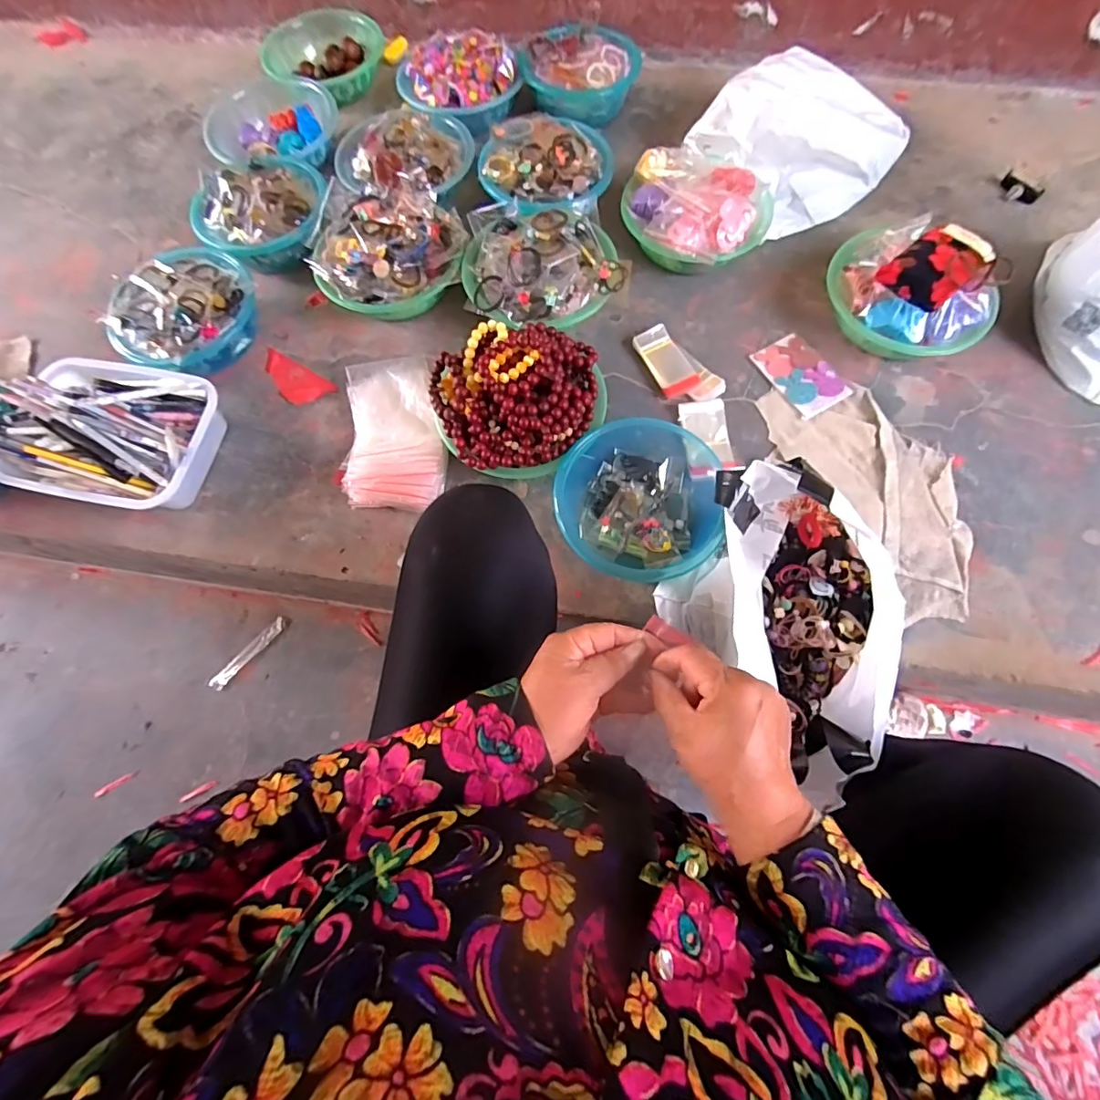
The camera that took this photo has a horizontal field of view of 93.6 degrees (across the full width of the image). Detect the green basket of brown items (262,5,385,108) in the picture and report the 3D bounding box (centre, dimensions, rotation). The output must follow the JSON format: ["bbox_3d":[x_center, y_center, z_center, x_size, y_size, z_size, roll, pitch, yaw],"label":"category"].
[{"bbox_3d":[-0.460,-1.000,1.054,0.216,0.068,0.237,36,76,12],"label":"green basket of brown items"}]

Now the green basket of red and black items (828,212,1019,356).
[{"bbox_3d":[0.546,-0.397,0.775,0.213,0.141,0.238,-41,74,-12],"label":"green basket of red and black items"}]

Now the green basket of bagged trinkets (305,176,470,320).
[{"bbox_3d":[-0.253,-0.471,0.831,0.236,0.112,0.192,-3,70,1],"label":"green basket of bagged trinkets"}]

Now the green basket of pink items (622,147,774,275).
[{"bbox_3d":[0.240,-0.557,0.853,0.223,0.106,0.209,0,71,1],"label":"green basket of pink items"}]

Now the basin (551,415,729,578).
[{"bbox_3d":[0.133,-0.080,0.707,0.220,0.080,0.240,0,71,1],"label":"basin"}]

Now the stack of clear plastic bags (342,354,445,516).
[{"bbox_3d":[-0.225,-0.173,0.758,0.142,0.071,0.244,-5,70,0],"label":"stack of clear plastic bags"}]

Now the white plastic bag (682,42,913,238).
[{"bbox_3d":[0.436,-0.716,0.891,0.284,0.135,0.306,39,76,13],"label":"white plastic bag"}]

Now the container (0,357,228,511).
[{"bbox_3d":[-0.637,-0.172,0.745,0.289,0.107,0.216,10,71,5],"label":"container"}]

